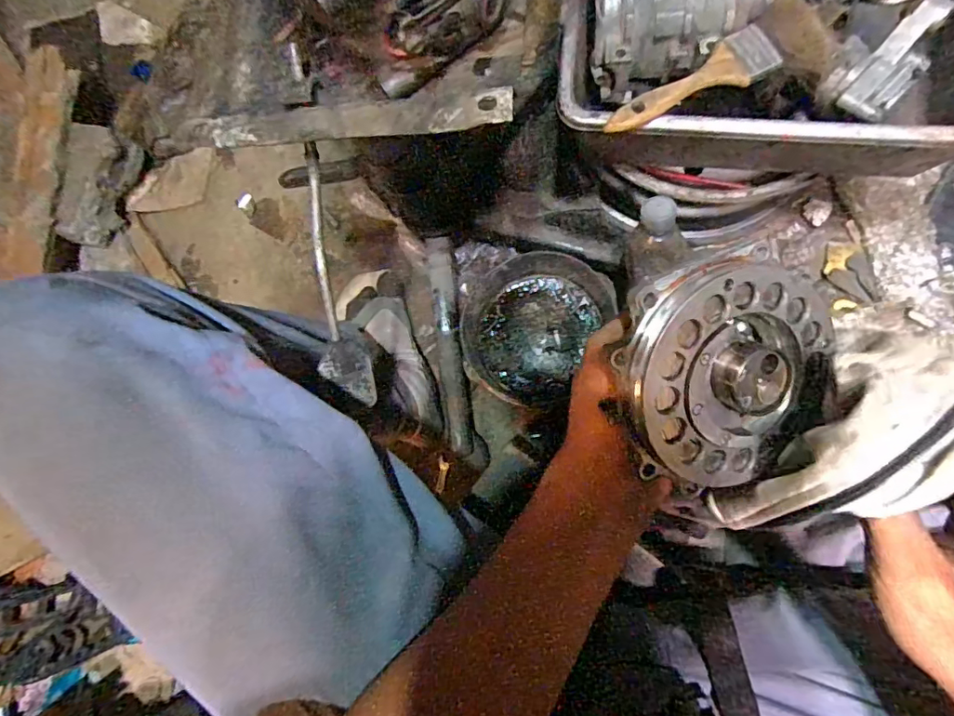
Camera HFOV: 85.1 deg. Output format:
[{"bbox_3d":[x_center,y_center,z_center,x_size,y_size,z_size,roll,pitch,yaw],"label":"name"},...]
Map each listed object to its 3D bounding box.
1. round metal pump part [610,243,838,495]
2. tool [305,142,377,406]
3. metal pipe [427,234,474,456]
[{"bbox_3d":[0.125,0.007,0.276,0.114,0.050,0.114,-16,104,-10],"label":"round metal pump part"},{"bbox_3d":[-0.116,-0.056,0.415,0.031,0.034,0.209,-4,111,7],"label":"tool"},{"bbox_3d":[-0.035,-0.020,0.669,0.033,0.026,0.280,-7,84,7],"label":"metal pipe"}]

